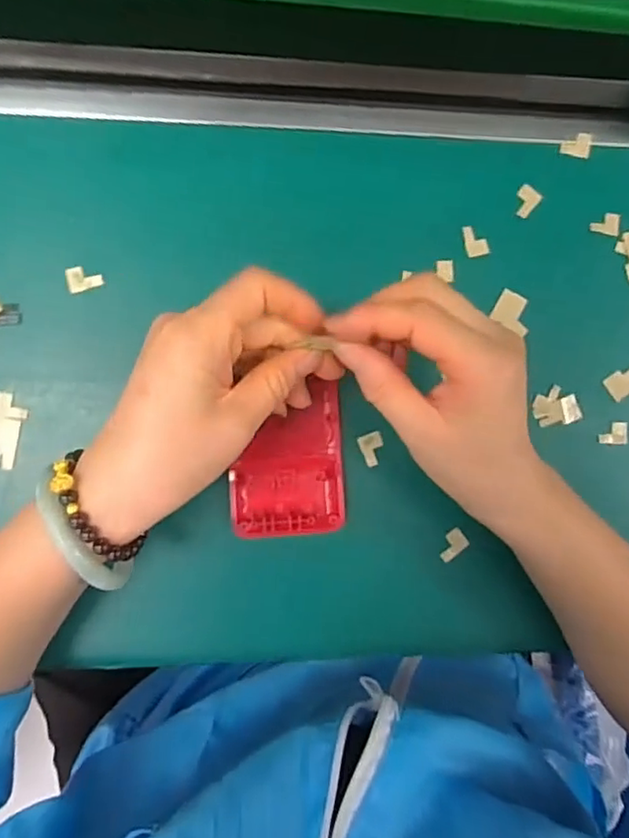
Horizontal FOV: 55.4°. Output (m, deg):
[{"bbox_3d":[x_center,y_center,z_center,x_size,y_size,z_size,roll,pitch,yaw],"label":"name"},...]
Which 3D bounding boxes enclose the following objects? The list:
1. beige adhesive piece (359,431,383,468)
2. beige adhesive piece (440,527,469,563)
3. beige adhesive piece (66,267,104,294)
[{"bbox_3d":[0.034,0.018,0.346,0.013,0.004,0.018,-19,93,-5],"label":"beige adhesive piece"},{"bbox_3d":[0.081,0.075,0.353,0.012,0.005,0.019,43,87,-5],"label":"beige adhesive piece"},{"bbox_3d":[-0.127,-0.078,0.330,0.019,0.005,0.014,-16,90,-6],"label":"beige adhesive piece"}]

